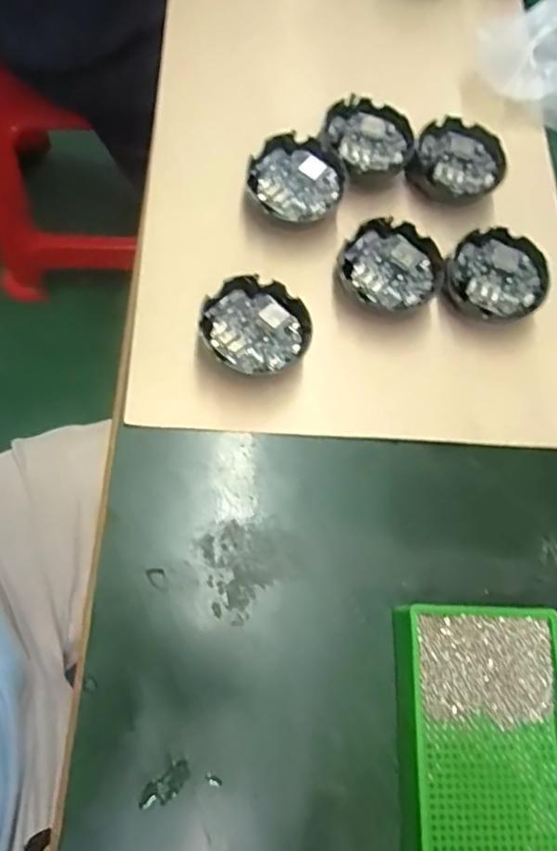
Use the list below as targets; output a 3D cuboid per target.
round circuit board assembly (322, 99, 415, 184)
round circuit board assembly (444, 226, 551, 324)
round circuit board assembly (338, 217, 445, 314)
[{"bbox_3d":[0.070,-0.216,0.437,0.070,0.020,0.064,-22,76,-15],"label":"round circuit board assembly"},{"bbox_3d":[0.156,-0.105,0.417,0.069,0.027,0.066,3,71,-8],"label":"round circuit board assembly"},{"bbox_3d":[0.079,-0.111,0.408,0.071,0.027,0.061,6,70,1],"label":"round circuit board assembly"}]

